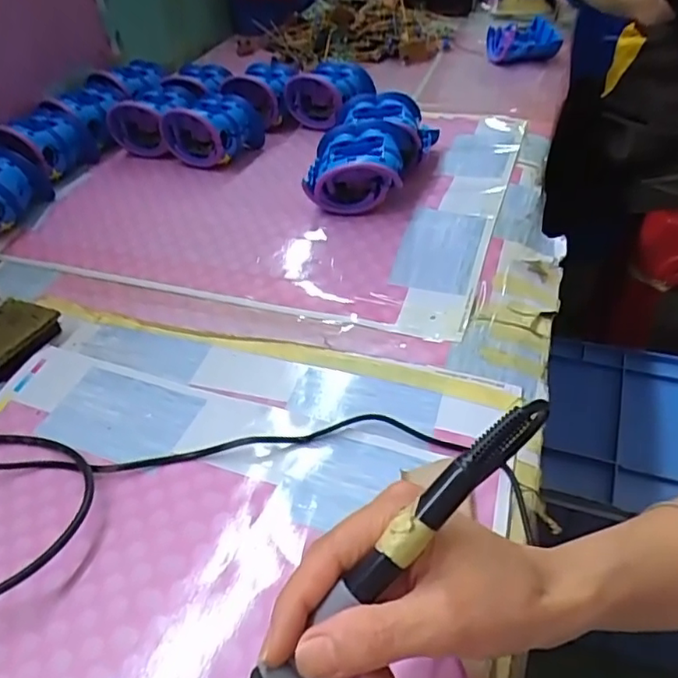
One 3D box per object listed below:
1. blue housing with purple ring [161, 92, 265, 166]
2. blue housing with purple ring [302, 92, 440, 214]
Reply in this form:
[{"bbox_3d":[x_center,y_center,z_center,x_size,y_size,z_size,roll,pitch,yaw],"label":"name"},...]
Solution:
[{"bbox_3d":[-0.144,-0.246,0.695,0.089,0.064,0.088,12,45,19],"label":"blue housing with purple ring"},{"bbox_3d":[0.032,-0.187,0.619,0.105,0.073,0.174,10,45,17],"label":"blue housing with purple ring"}]

